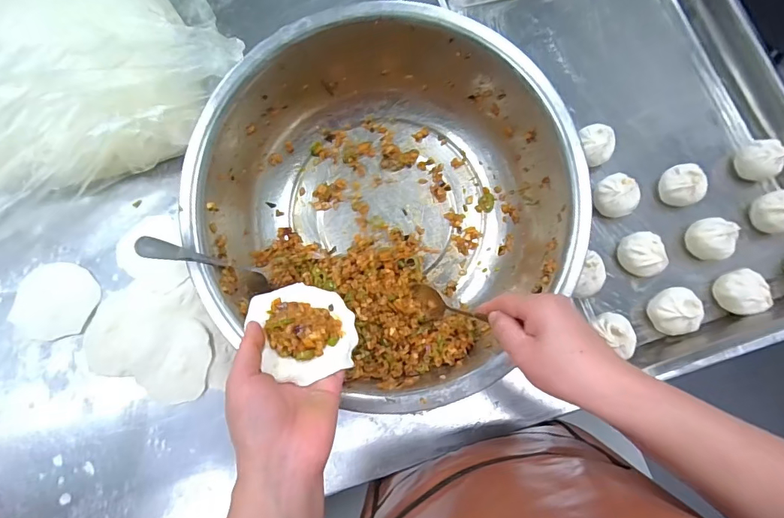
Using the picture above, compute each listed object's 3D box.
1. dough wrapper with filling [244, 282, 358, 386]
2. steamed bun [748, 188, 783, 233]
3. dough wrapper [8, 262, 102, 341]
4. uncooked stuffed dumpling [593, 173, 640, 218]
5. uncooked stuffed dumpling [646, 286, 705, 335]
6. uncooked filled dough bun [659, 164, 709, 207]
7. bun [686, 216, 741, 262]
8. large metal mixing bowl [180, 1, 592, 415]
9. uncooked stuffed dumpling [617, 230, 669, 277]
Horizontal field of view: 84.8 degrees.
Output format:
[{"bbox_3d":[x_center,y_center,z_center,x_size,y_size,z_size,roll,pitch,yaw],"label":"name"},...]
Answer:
[{"bbox_3d":[-0.072,0.058,0.358,0.077,0.019,0.082,-19,77,-7],"label":"dough wrapper with filling"},{"bbox_3d":[0.482,-0.060,0.535,0.044,0.044,0.050,-17,76,-6],"label":"steamed bun"},{"bbox_3d":[-0.393,0.049,0.501,0.096,0.005,0.089,0,74,2],"label":"dough wrapper"},{"bbox_3d":[0.279,-0.078,0.535,0.046,0.041,0.051,-36,79,-10],"label":"uncooked stuffed dumpling"},{"bbox_3d":[0.334,0.060,0.503,0.054,0.035,0.054,-14,76,-5],"label":"uncooked stuffed dumpling"},{"bbox_3d":[0.367,-0.092,0.546,0.042,0.038,0.050,-22,77,-7],"label":"uncooked filled dough bun"},{"bbox_3d":[0.393,-0.024,0.527,0.046,0.034,0.051,-25,77,-8],"label":"bun"},{"bbox_3d":[-0.008,-0.053,0.456,0.371,0.142,0.371,0,95,1],"label":"large metal mixing bowl"},{"bbox_3d":[0.305,-0.006,0.523,0.044,0.034,0.054,-4,75,-3],"label":"uncooked stuffed dumpling"}]

